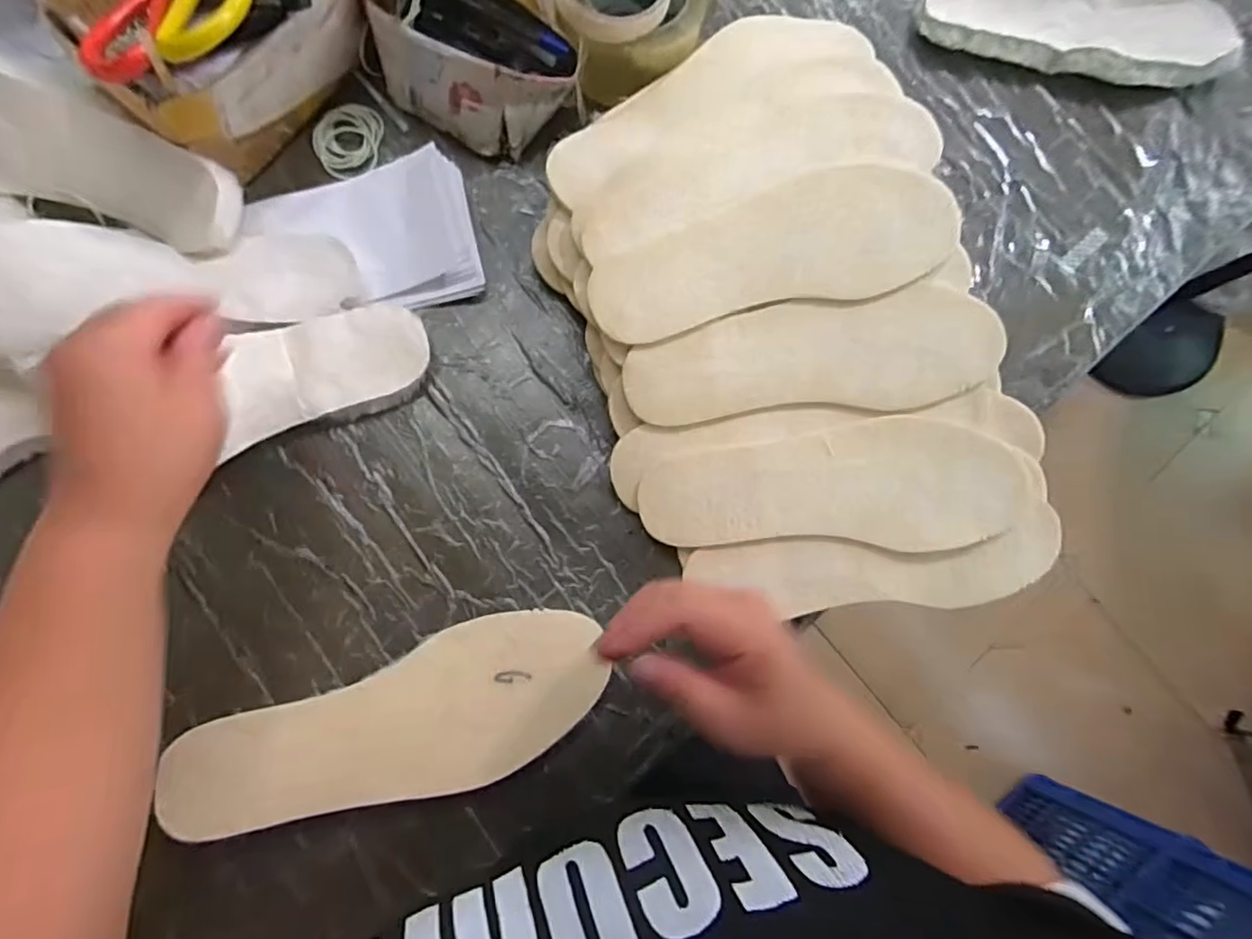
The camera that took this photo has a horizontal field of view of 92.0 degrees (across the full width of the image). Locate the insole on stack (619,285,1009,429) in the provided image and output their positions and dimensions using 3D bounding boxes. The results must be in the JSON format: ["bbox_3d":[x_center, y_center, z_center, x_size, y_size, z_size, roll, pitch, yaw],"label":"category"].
[{"bbox_3d":[0.136,-0.078,0.427,0.268,0.012,0.079,-8,96,-5],"label":"insole on stack"}]

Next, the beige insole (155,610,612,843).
[{"bbox_3d":[-0.141,0.161,0.375,0.260,0.008,0.091,-17,81,-8],"label":"beige insole"}]

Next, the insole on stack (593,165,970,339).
[{"bbox_3d":[0.107,-0.150,0.418,0.262,0.008,0.083,-16,97,-5],"label":"insole on stack"}]

